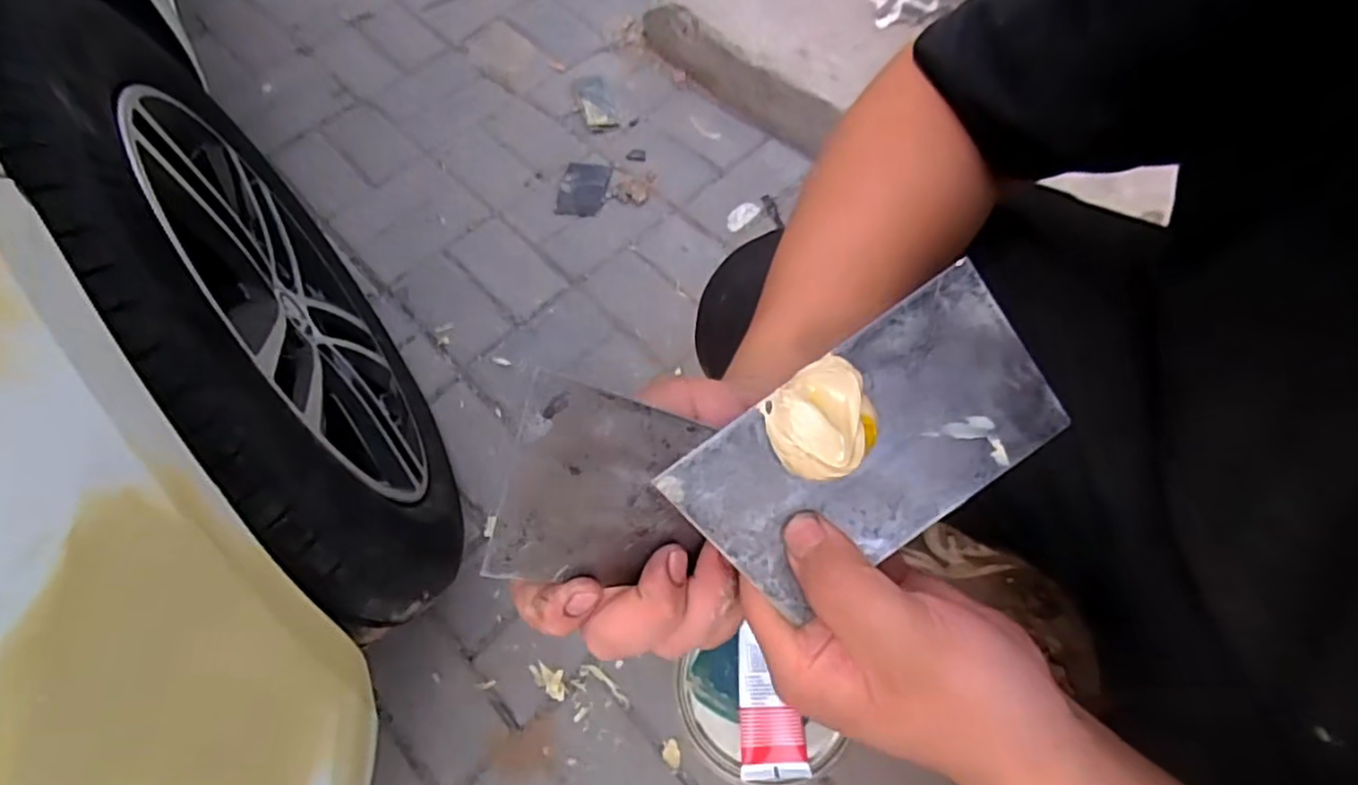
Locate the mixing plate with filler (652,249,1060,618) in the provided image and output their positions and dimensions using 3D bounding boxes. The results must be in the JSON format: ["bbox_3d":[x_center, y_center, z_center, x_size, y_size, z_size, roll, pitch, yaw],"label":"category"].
[{"bbox_3d":[0.071,0.019,0.241,0.136,0.020,0.072,-34,94,-4],"label":"mixing plate with filler"}]

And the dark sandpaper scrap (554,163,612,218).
[{"bbox_3d":[-0.146,-0.318,1.047,0.071,0.011,0.104,8,64,8],"label":"dark sandpaper scrap"}]

